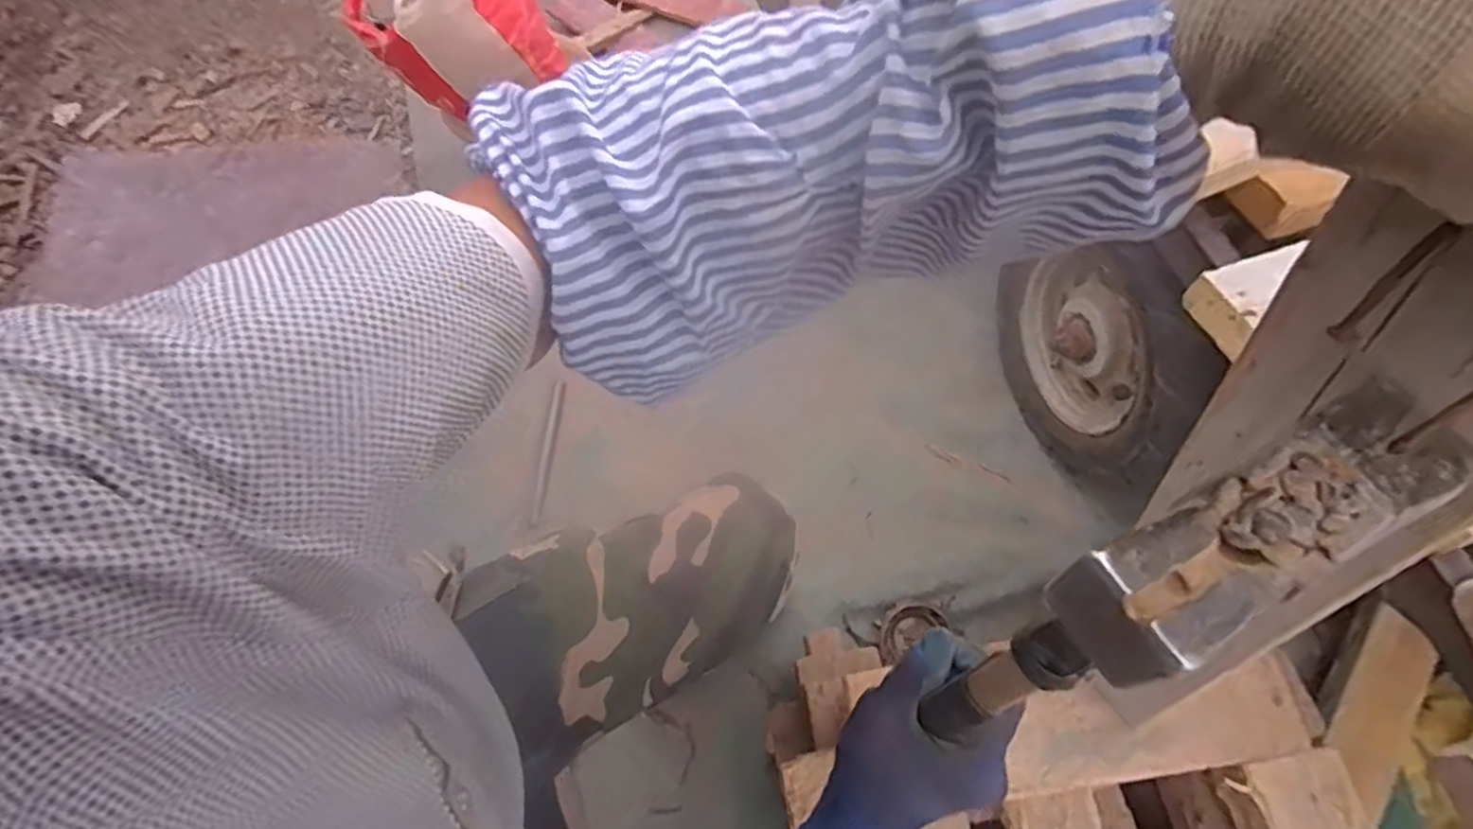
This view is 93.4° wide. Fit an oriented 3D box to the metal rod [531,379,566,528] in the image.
[{"bbox_3d":[-0.309,0.063,1.137,0.018,0.011,0.233,10,87,6],"label":"metal rod"}]

